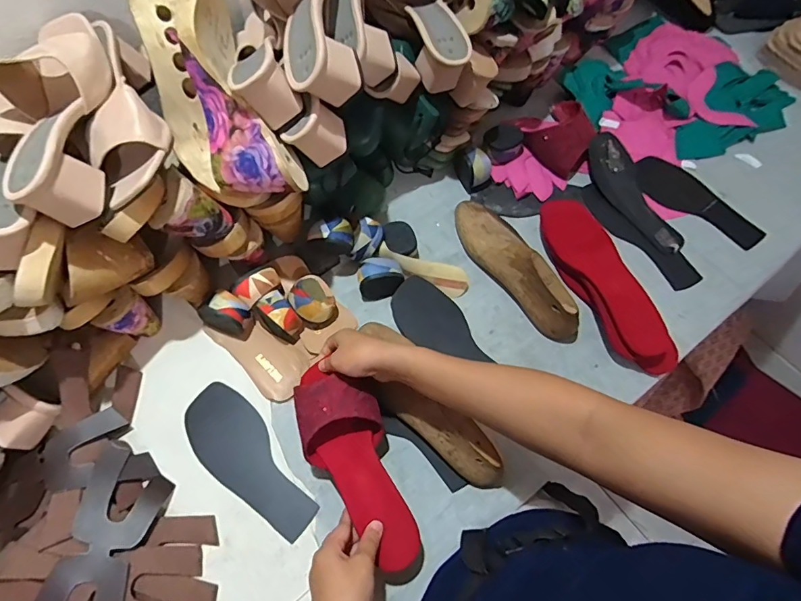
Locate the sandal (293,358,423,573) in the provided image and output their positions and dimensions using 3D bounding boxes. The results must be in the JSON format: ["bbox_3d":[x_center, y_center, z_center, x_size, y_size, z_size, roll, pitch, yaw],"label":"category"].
[{"bbox_3d":[-0.048,0.170,0.490,0.087,0.042,0.222,-28,70,-12],"label":"sandal"}]

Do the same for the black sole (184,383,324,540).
[{"bbox_3d":[-0.181,0.187,0.534,0.205,0.007,0.077,42,72,18],"label":"black sole"}]

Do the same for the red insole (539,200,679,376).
[{"bbox_3d":[0.275,-0.025,0.603,0.079,0.043,0.263,-23,67,-10],"label":"red insole"}]

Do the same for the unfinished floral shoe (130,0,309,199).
[{"bbox_3d":[-0.207,-0.219,0.499,0.117,0.095,0.264,-29,90,-12],"label":"unfinished floral shoe"}]

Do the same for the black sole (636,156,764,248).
[{"bbox_3d":[0.452,-0.152,0.688,0.085,0.011,0.199,-35,68,-17],"label":"black sole"}]

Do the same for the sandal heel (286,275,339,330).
[{"bbox_3d":[-0.115,0.003,0.600,0.053,0.054,0.054,-34,67,-14],"label":"sandal heel"}]

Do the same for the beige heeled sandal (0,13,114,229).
[{"bbox_3d":[-0.330,-0.186,0.432,0.099,0.074,0.224,-14,65,-6],"label":"beige heeled sandal"}]

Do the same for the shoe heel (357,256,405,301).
[{"bbox_3d":[-0.027,-0.032,0.617,0.065,0.041,0.047,-9,65,-4],"label":"shoe heel"}]

